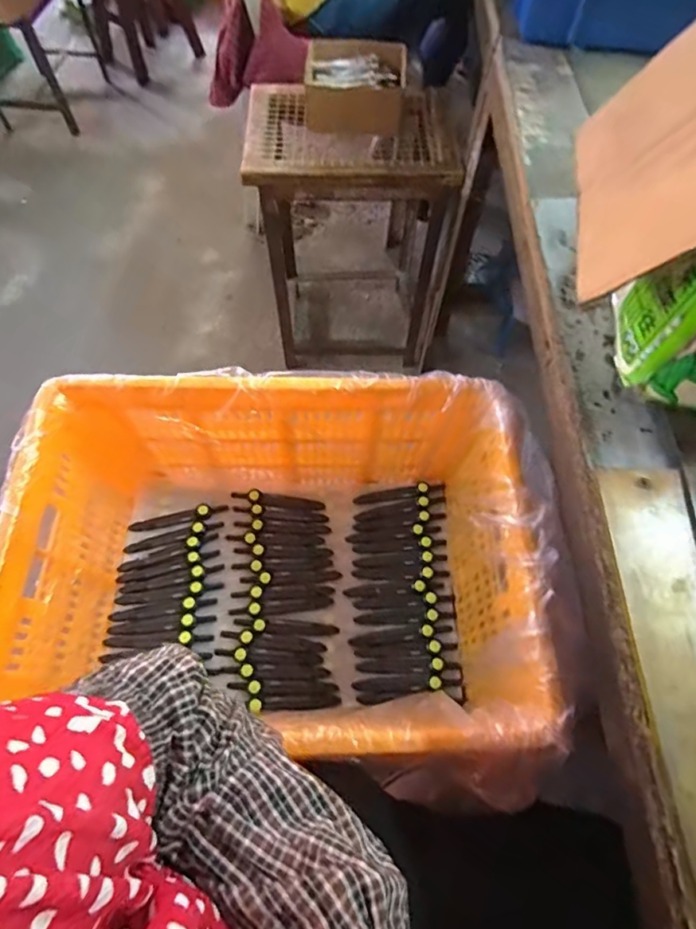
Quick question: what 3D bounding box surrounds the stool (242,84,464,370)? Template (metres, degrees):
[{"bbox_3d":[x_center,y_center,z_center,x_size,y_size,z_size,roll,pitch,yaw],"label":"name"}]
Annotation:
[{"bbox_3d":[0.000,-0.449,0.984,0.329,0.469,0.279,1,63,-2],"label":"stool"}]

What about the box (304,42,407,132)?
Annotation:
[{"bbox_3d":[0.012,-0.595,0.764,0.156,0.062,0.140,6,63,1],"label":"box"}]

